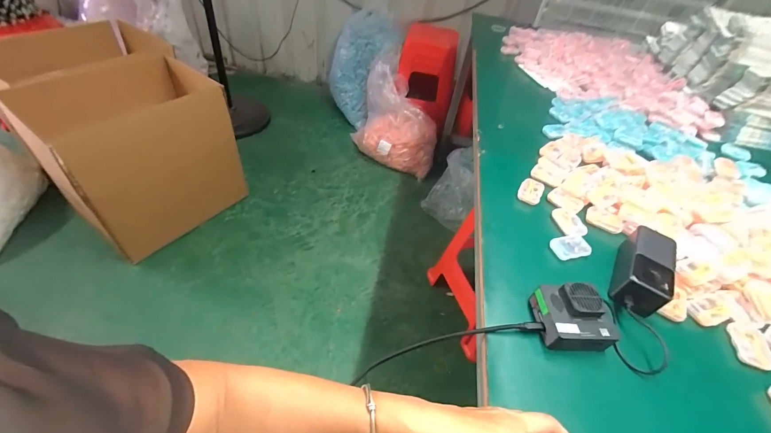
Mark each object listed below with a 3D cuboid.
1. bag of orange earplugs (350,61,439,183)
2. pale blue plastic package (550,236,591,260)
[{"bbox_3d":[0.057,-0.480,1.775,0.471,0.368,0.344,18,46,7],"label":"bag of orange earplugs"},{"bbox_3d":[0.281,0.047,0.511,0.053,0.012,0.036,-8,49,-17],"label":"pale blue plastic package"}]

